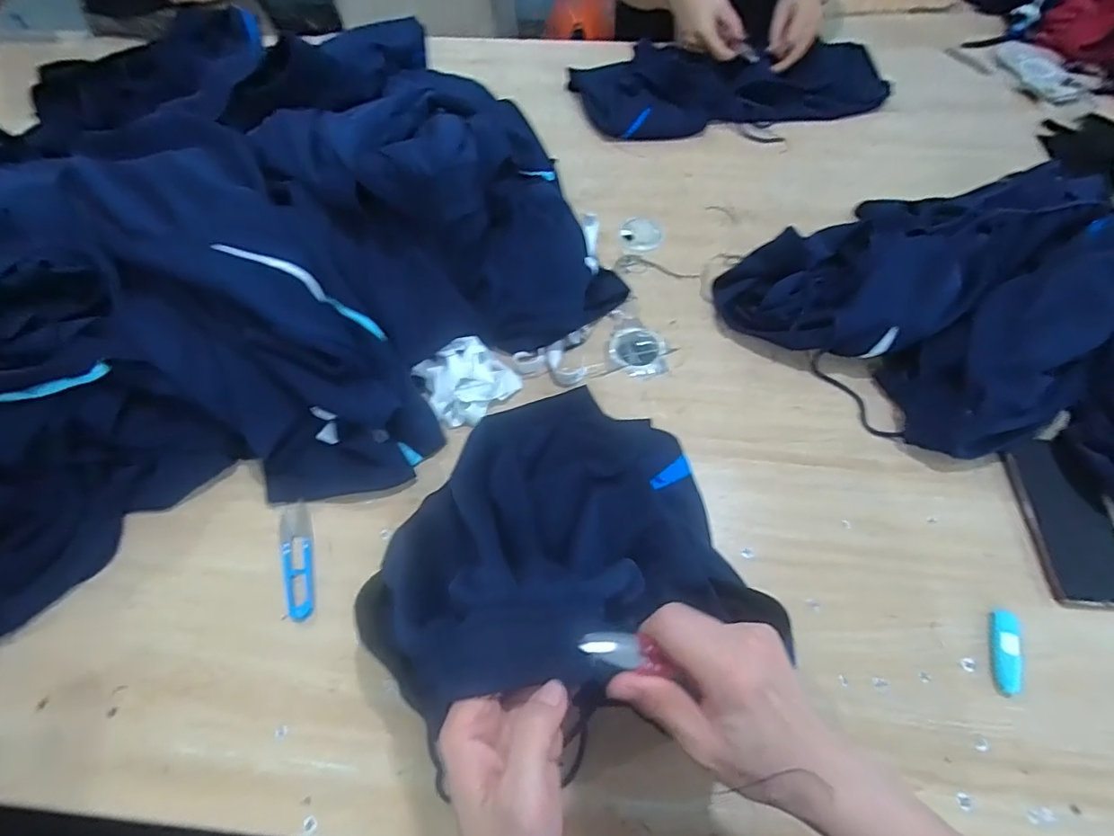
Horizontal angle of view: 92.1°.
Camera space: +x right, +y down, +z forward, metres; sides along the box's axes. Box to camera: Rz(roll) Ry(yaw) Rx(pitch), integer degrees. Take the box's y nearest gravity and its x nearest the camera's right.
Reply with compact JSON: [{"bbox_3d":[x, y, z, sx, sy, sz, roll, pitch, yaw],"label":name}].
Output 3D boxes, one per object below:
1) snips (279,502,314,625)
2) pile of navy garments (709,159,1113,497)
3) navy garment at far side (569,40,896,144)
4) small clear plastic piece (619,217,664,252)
[{"bbox_3d":[-0.261,0.141,0.540,0.033,0.017,0.123,-17,62,-7],"label":"snips"},{"bbox_3d":[0.488,-0.126,0.599,0.570,0.106,0.369,22,64,13],"label":"pile of navy garments"},{"bbox_3d":[0.290,-0.533,0.850,0.507,0.065,0.210,-9,61,-3],"label":"navy garment at far side"},{"bbox_3d":[0.115,-0.252,0.732,0.057,0.016,0.049,9,62,7],"label":"small clear plastic piece"}]

